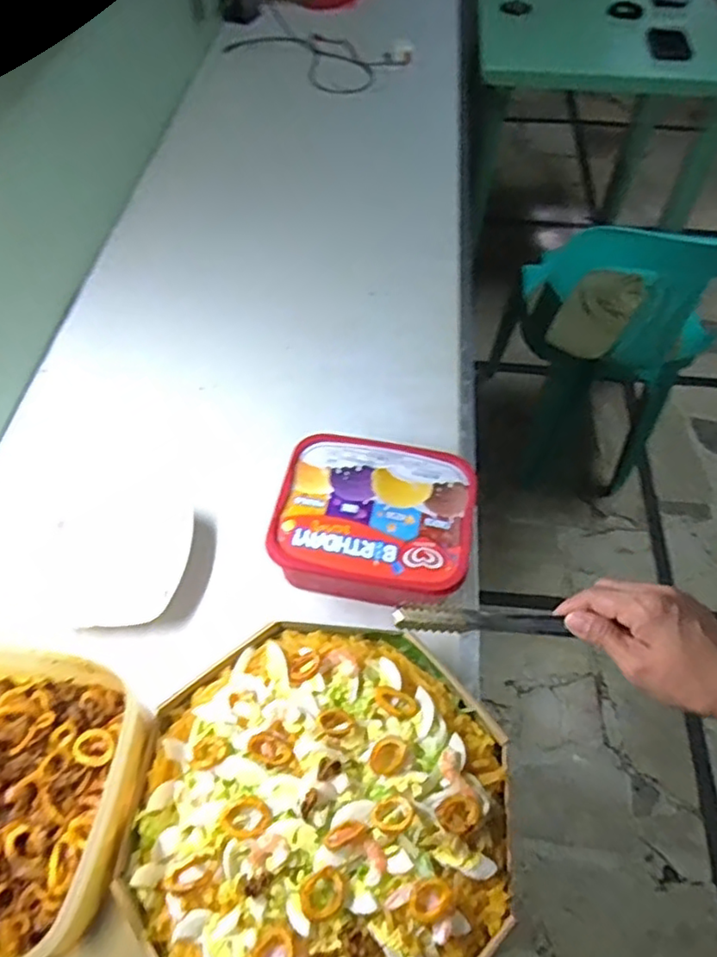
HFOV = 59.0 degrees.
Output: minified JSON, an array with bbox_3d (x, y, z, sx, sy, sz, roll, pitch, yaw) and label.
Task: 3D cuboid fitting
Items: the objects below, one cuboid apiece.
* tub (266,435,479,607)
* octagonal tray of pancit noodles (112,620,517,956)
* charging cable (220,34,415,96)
[{"bbox_3d":[0.016,0.047,0.661,0.197,0.067,0.164,11,56,7],"label":"tub"},{"bbox_3d":[-0.029,0.264,0.512,0.292,0.048,0.304,5,55,3],"label":"octagonal tray of pancit noodles"},{"bbox_3d":[-0.056,-0.922,1.381,0.382,0.031,0.282,39,63,23],"label":"charging cable"}]

